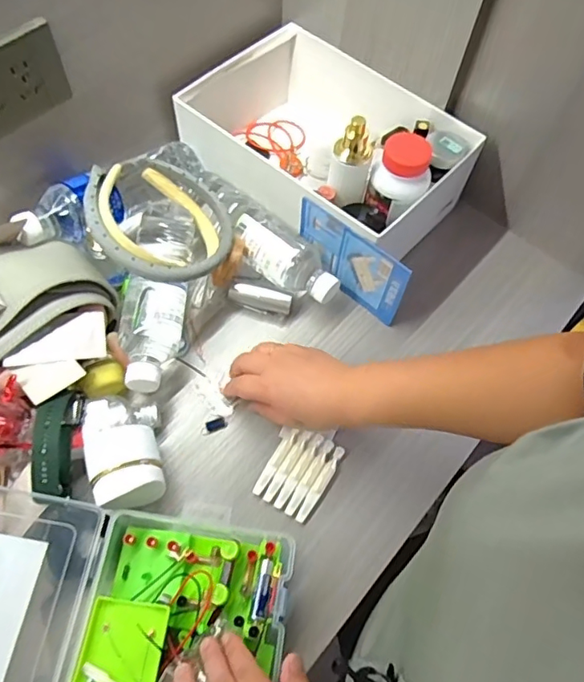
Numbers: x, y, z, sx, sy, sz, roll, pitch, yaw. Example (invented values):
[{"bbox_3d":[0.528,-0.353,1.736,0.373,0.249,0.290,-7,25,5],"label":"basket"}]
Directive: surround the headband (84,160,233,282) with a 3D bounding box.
[{"bbox_3d":[-0.140,-0.125,0.570,0.155,0.043,0.158,16,49,-19],"label":"headband"}]

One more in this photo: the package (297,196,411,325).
[{"bbox_3d":[0.061,-0.083,0.587,0.136,0.103,0.008,36,66,15],"label":"package"}]

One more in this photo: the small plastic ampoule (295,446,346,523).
[{"bbox_3d":[0.029,0.136,0.518,0.012,0.004,0.082,30,65,13],"label":"small plastic ampoule"}]

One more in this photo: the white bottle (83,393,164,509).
[{"bbox_3d":[-0.154,0.100,0.499,0.065,0.060,0.105,-10,63,-8],"label":"white bottle"}]

